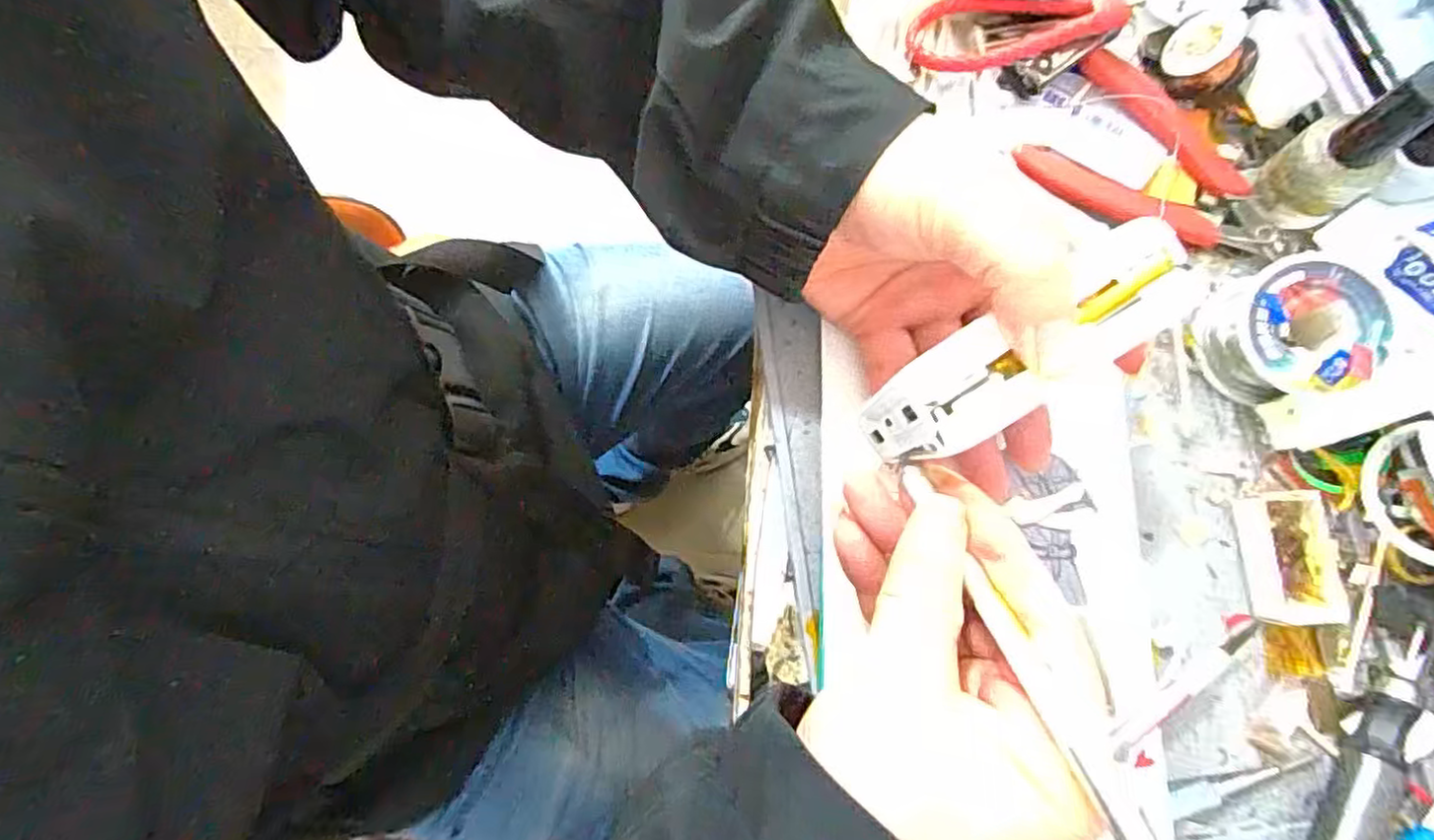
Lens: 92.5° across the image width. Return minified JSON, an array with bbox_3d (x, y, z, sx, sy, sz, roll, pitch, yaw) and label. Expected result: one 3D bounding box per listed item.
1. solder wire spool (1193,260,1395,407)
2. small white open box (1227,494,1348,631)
[{"bbox_3d":[0.222,-0.034,0.269,0.048,0.036,0.050,0,80,0],"label":"solder wire spool"},{"bbox_3d":[0.219,0.053,0.264,0.030,0.014,0.048,-2,80,0],"label":"small white open box"}]

